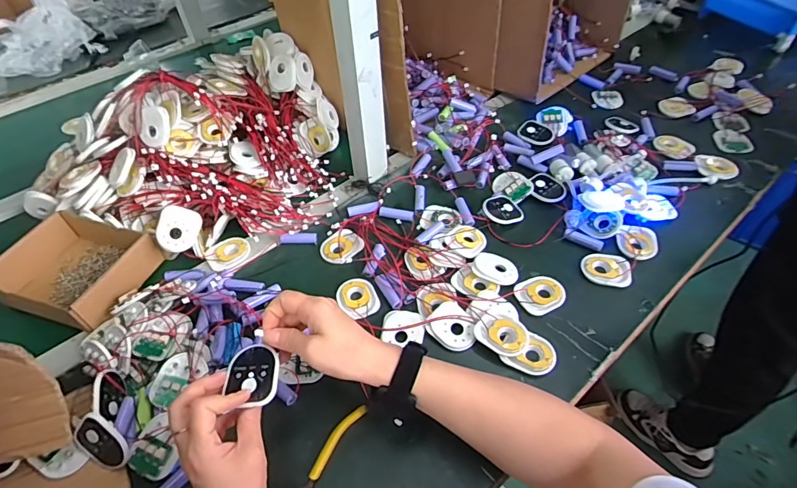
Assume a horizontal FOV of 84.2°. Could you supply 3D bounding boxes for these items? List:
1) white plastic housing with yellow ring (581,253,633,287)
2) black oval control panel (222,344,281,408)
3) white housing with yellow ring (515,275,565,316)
[{"bbox_3d":[0.266,0.032,0.564,0.058,0.005,0.045,15,51,14],"label":"white plastic housing with yellow ring"},{"bbox_3d":[-0.132,0.120,0.403,0.047,0.006,0.056,-7,52,-1],"label":"black oval control panel"},{"bbox_3d":[0.179,0.061,0.551,0.057,0.006,0.051,-20,51,-14],"label":"white housing with yellow ring"}]

